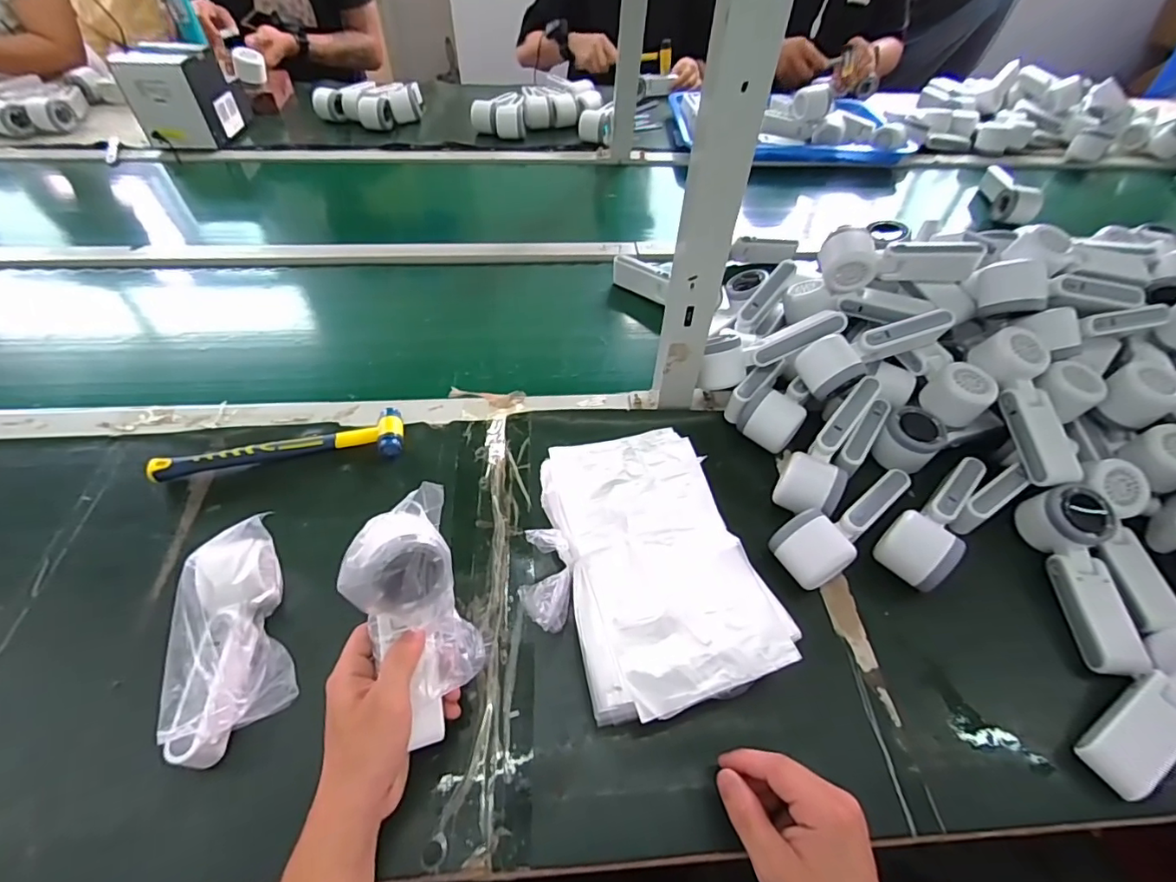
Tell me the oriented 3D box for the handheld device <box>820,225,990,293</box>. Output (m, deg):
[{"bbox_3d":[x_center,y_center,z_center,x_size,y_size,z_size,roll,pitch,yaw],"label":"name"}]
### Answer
[{"bbox_3d":[0.366,-0.218,0.627,0.159,0.064,0.059,6,51,3],"label":"handheld device"}]

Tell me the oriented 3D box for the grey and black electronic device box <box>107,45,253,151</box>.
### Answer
[{"bbox_3d":[-0.766,-0.659,1.010,0.133,0.155,0.179,1,52,-3],"label":"grey and black electronic device box"}]

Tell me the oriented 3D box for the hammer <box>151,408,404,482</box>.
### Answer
[{"bbox_3d":[-0.323,0.003,0.564,0.244,0.025,0.059,-5,51,-7],"label":"hammer"}]

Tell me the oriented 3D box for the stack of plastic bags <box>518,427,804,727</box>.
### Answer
[{"bbox_3d":[0.044,0.109,0.465,0.194,0.067,0.238,-14,53,-13],"label":"stack of plastic bags"}]

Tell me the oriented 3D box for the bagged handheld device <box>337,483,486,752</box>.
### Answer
[{"bbox_3d":[-0.126,0.127,0.386,0.075,0.058,0.169,-15,98,-15],"label":"bagged handheld device"}]

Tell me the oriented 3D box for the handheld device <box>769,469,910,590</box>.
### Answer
[{"bbox_3d":[0.250,0.078,0.505,0.160,0.051,0.058,-25,56,-21],"label":"handheld device"}]

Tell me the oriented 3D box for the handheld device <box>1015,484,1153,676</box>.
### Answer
[{"bbox_3d":[0.456,0.124,0.483,0.055,0.051,0.164,2,67,-3],"label":"handheld device"}]

